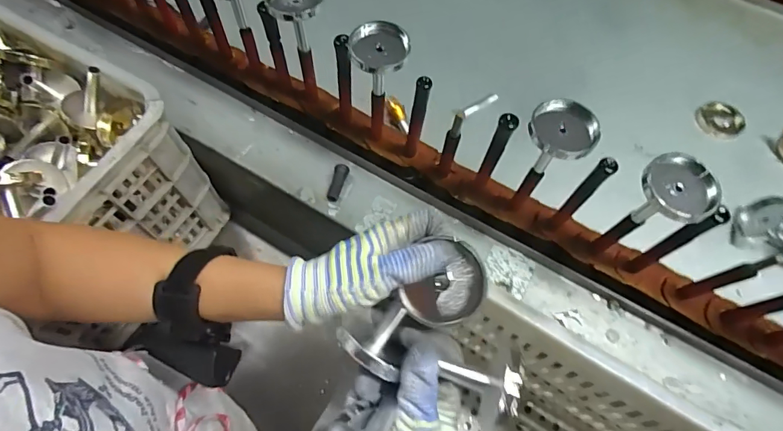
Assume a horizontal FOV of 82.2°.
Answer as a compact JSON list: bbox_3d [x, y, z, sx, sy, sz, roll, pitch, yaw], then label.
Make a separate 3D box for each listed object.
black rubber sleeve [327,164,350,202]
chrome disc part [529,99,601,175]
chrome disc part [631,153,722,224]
[{"bbox_3d":[-0.073,-0.044,0.614,0.018,0.021,0.053,16,76,6],"label":"black rubber sleeve"},{"bbox_3d":[0.174,-0.072,0.458,0.060,0.065,0.070,-6,55,14],"label":"chrome disc part"},{"bbox_3d":[0.268,-0.019,0.428,0.064,0.059,0.065,-28,68,-15],"label":"chrome disc part"}]

